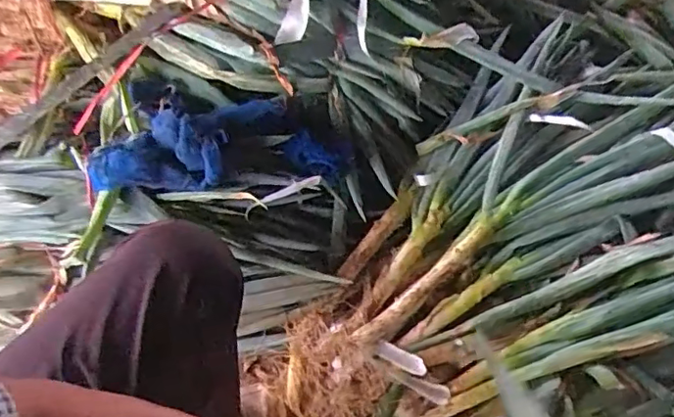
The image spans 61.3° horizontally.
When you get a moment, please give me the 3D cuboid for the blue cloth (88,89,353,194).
[{"bbox_3d":[-0.166,-0.114,0.854,0.379,0.076,0.170,-5,52,-23],"label":"blue cloth"}]

